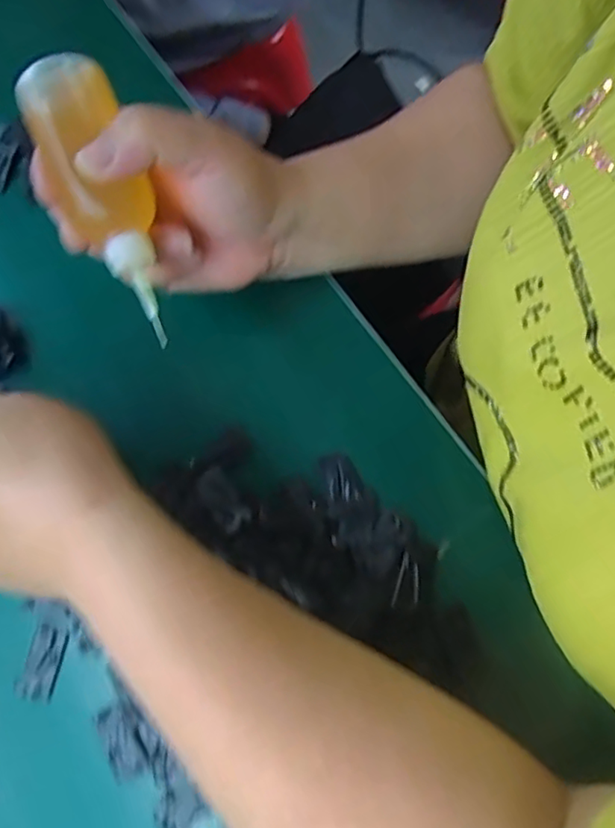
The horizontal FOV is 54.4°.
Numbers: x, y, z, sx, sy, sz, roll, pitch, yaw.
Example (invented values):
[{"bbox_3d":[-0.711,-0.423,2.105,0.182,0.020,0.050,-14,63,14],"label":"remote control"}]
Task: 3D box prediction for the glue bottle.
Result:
[{"bbox_3d":[-0.085,-0.090,0.257,0.037,0.034,0.115,-23,93,-6],"label":"glue bottle"}]

